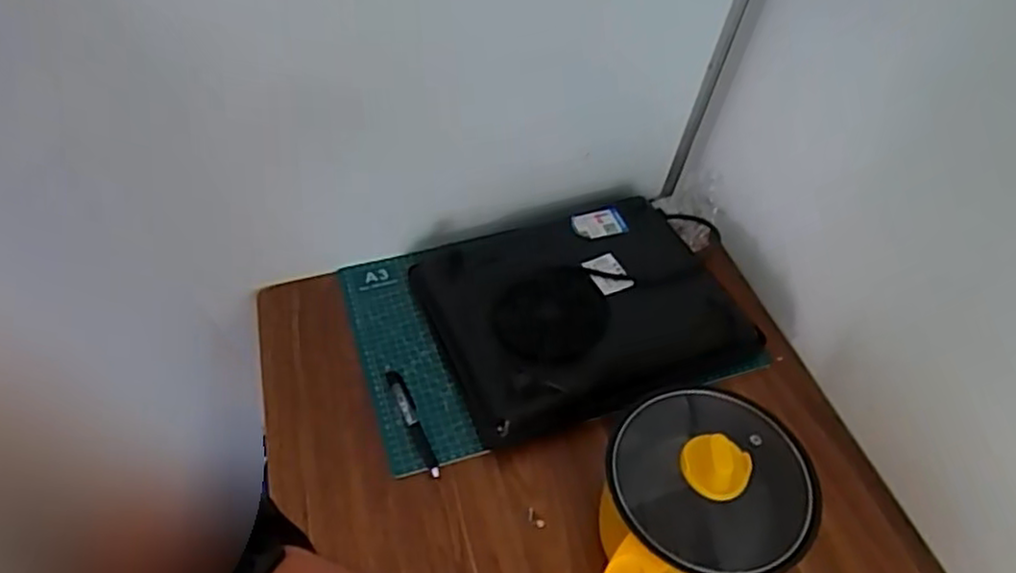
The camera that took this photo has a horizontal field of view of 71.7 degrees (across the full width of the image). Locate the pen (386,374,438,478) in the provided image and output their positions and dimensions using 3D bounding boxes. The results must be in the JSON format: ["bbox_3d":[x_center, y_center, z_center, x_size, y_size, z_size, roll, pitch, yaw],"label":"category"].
[{"bbox_3d":[-0.100,0.141,0.740,0.017,0.016,0.136,-18,52,-18],"label":"pen"}]

